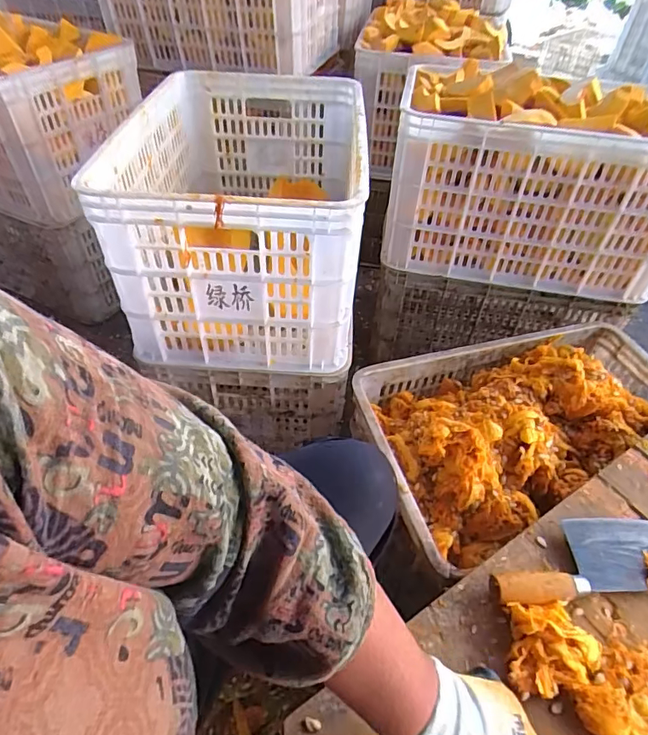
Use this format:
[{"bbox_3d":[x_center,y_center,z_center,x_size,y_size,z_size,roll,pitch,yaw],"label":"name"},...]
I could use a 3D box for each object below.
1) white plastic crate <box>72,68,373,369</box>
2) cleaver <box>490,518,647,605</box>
[{"bbox_3d":[-0.123,-0.267,0.819,0.352,0.288,0.487,3,46,-2],"label":"white plastic crate"},{"bbox_3d":[0.310,0.209,0.526,0.264,0.032,0.087,-3,47,-3],"label":"cleaver"}]

